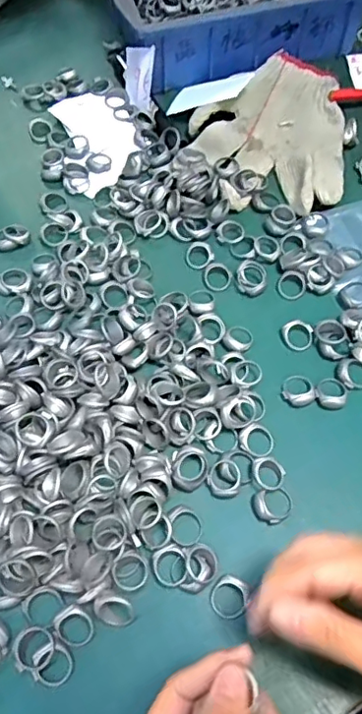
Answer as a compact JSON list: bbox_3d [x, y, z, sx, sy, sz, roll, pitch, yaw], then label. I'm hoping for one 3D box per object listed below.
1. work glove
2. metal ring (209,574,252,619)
[{"bbox_3d":[0.081,-0.212,0.511,0.135,0.024,0.193,5,61,2],"label":"work glove"},{"bbox_3d":[0.028,0.140,0.327,0.021,0.004,0.024,21,63,11],"label":"metal ring"}]

